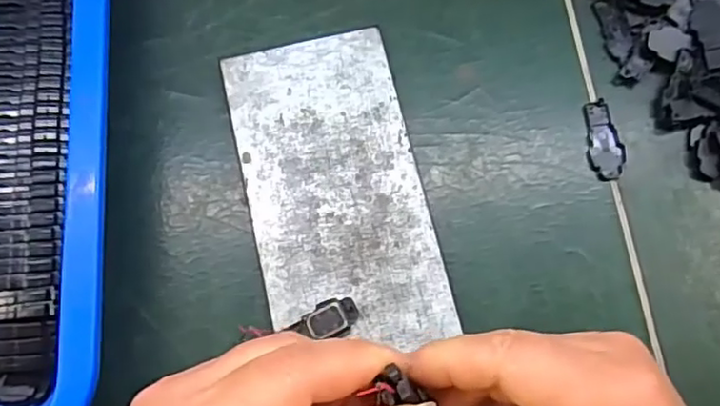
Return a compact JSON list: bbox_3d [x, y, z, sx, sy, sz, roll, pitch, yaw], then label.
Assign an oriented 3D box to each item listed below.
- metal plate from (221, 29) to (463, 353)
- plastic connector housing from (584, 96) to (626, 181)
[{"bbox_3d":[-0.012,-0.007,0.289,0.077,0.007,0.161,-13,74,-4],"label":"metal plate"},{"bbox_3d":[0.116,-0.030,0.299,0.017,0.004,0.039,-1,74,0],"label":"plastic connector housing"}]

